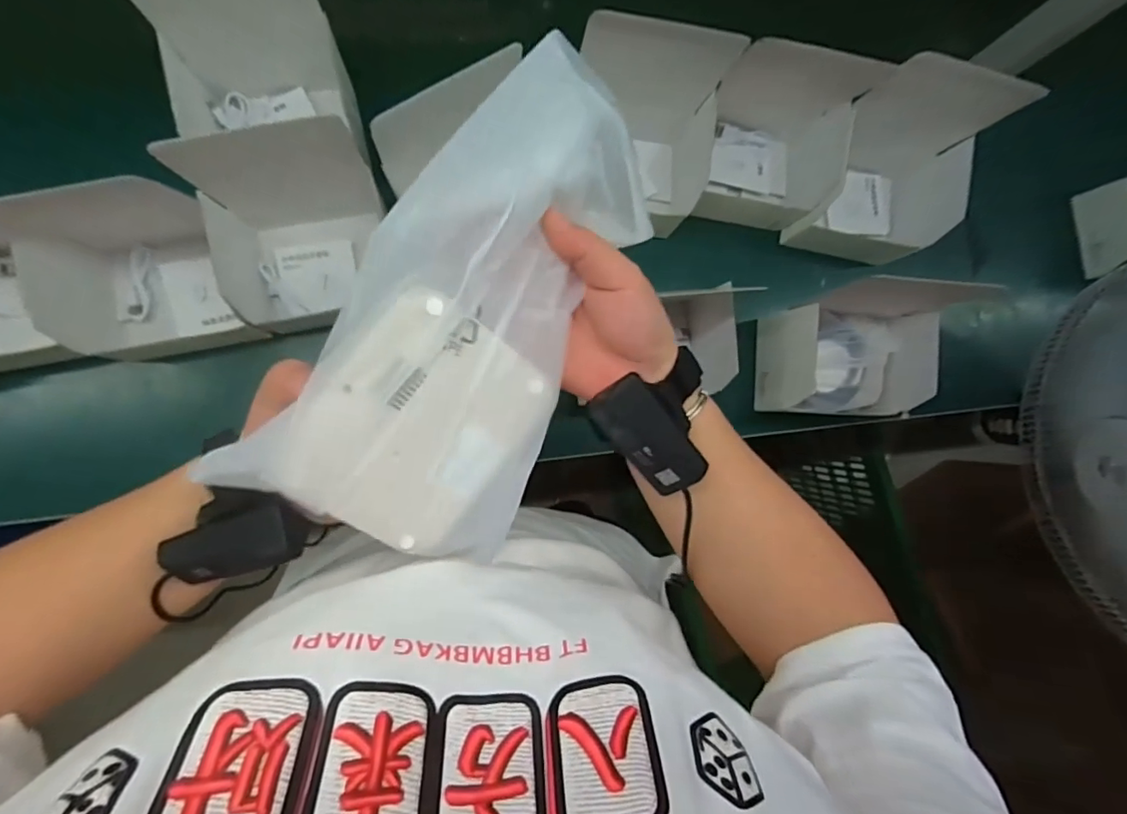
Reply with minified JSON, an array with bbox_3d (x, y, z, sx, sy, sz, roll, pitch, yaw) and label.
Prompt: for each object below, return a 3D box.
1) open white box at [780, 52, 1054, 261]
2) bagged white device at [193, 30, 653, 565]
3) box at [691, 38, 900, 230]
[{"bbox_3d":[0.366,-0.254,0.588,0.159,0.194,0.114,9,85,-2],"label":"open white box"},{"bbox_3d":[-0.039,-0.042,0.283,0.139,0.022,0.257,36,90,-21],"label":"bagged white device"},{"bbox_3d":[0.231,-0.286,0.580,0.154,0.176,0.110,8,85,-2],"label":"box"}]

